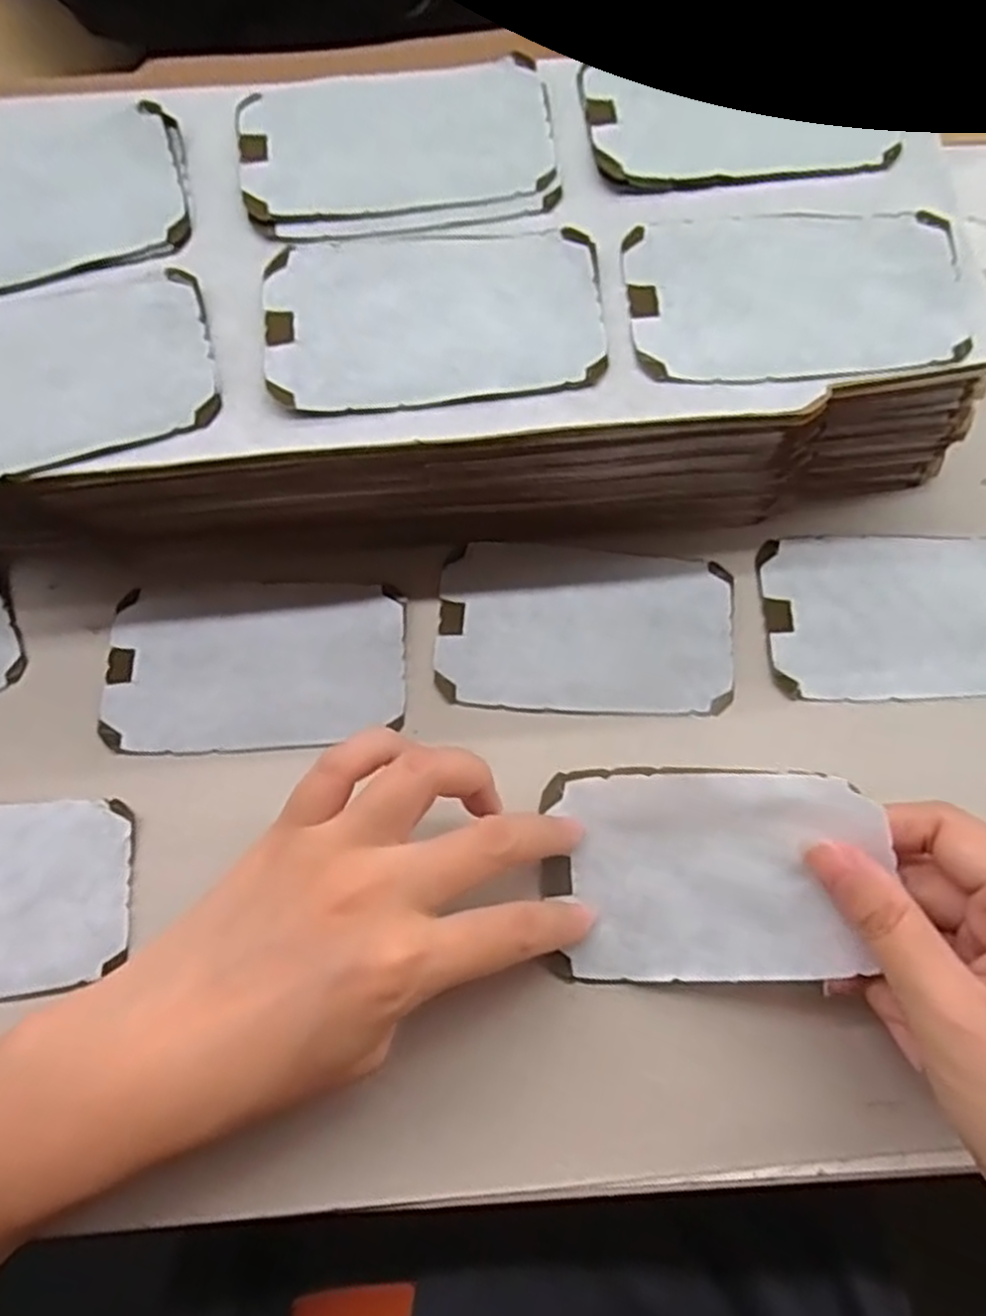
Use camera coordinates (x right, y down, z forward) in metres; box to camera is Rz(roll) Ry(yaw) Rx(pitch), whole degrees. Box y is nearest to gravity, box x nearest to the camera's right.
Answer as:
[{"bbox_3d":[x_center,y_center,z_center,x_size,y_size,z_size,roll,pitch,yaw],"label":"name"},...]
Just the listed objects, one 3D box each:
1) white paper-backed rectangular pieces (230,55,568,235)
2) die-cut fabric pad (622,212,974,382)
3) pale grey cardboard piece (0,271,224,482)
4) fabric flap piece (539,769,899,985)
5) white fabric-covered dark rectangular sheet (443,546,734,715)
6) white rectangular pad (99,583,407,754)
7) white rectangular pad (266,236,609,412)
[{"bbox_3d":[-0.038,-0.204,0.307,0.119,0.009,0.078,-6,73,-3],"label":"white paper-backed rectangular pieces"},{"bbox_3d":[0.111,-0.135,0.287,0.119,0.004,0.070,-2,73,-2],"label":"die-cut fabric pad"},{"bbox_3d":[-0.161,-0.100,0.276,0.120,0.009,0.075,-13,74,-5],"label":"pale grey cardboard piece"},{"bbox_3d":[0.073,0.075,0.271,0.112,0.014,0.072,-8,83,28],"label":"fabric flap piece"},{"bbox_3d":[0.038,-0.013,0.322,0.119,0.005,0.072,4,73,0],"label":"white fabric-covered dark rectangular sheet"},{"bbox_3d":[-0.096,0.001,0.317,0.118,0.004,0.071,-1,73,-1],"label":"white rectangular pad"},{"bbox_3d":[-0.021,-0.125,0.285,0.118,0.005,0.071,-6,73,-3],"label":"white rectangular pad"}]

